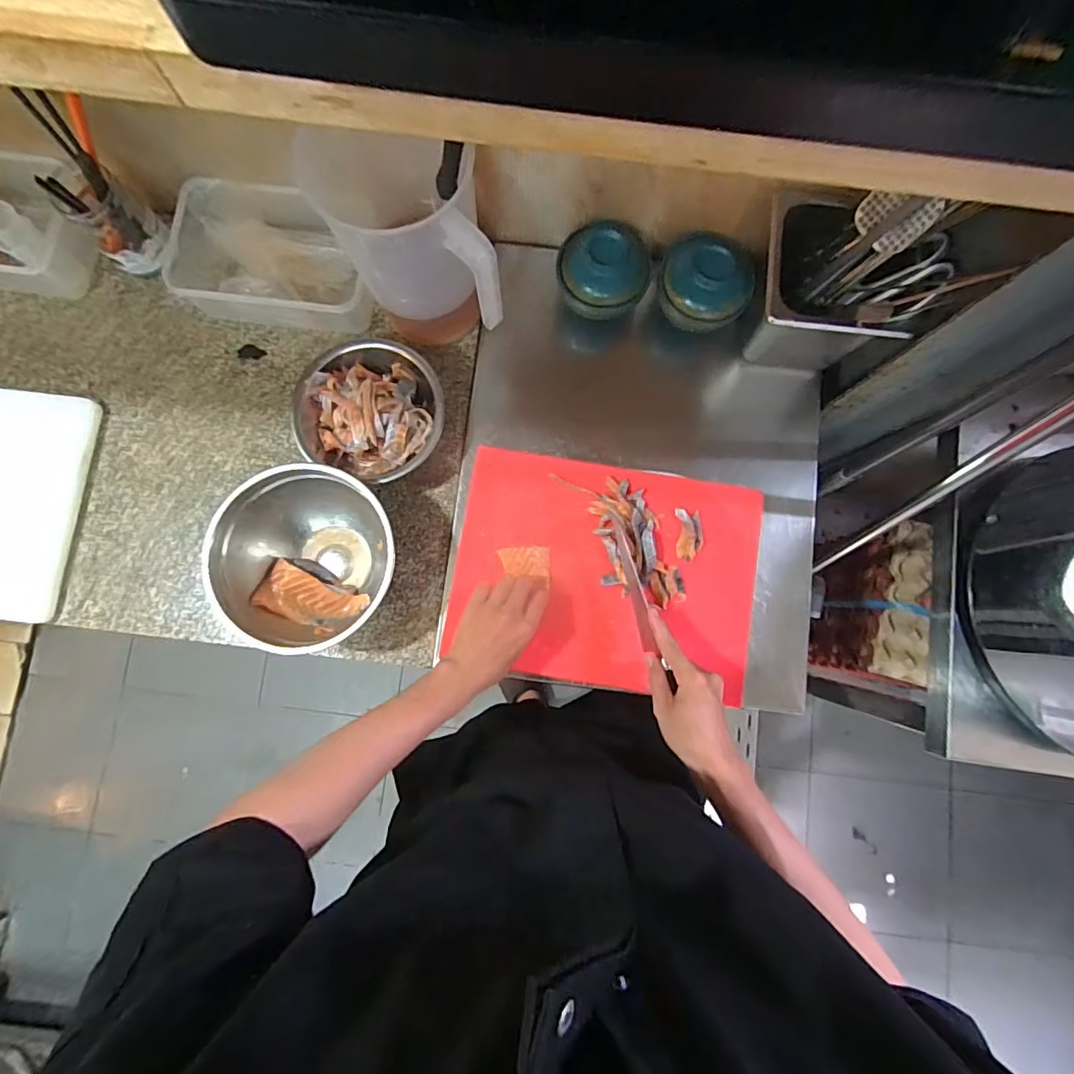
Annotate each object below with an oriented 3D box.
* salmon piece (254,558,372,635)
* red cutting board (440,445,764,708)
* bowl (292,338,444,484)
[{"bbox_3d":[-0.285,0.080,0.643,0.118,0.027,0.063,28,69,-9],"label":"salmon piece"},{"bbox_3d":[0.087,0.045,0.658,0.375,0.024,0.276,10,82,1],"label":"red cutting board"},{"bbox_3d":[-0.210,-0.165,0.650,0.179,0.068,0.168,0,82,0],"label":"bowl"}]

